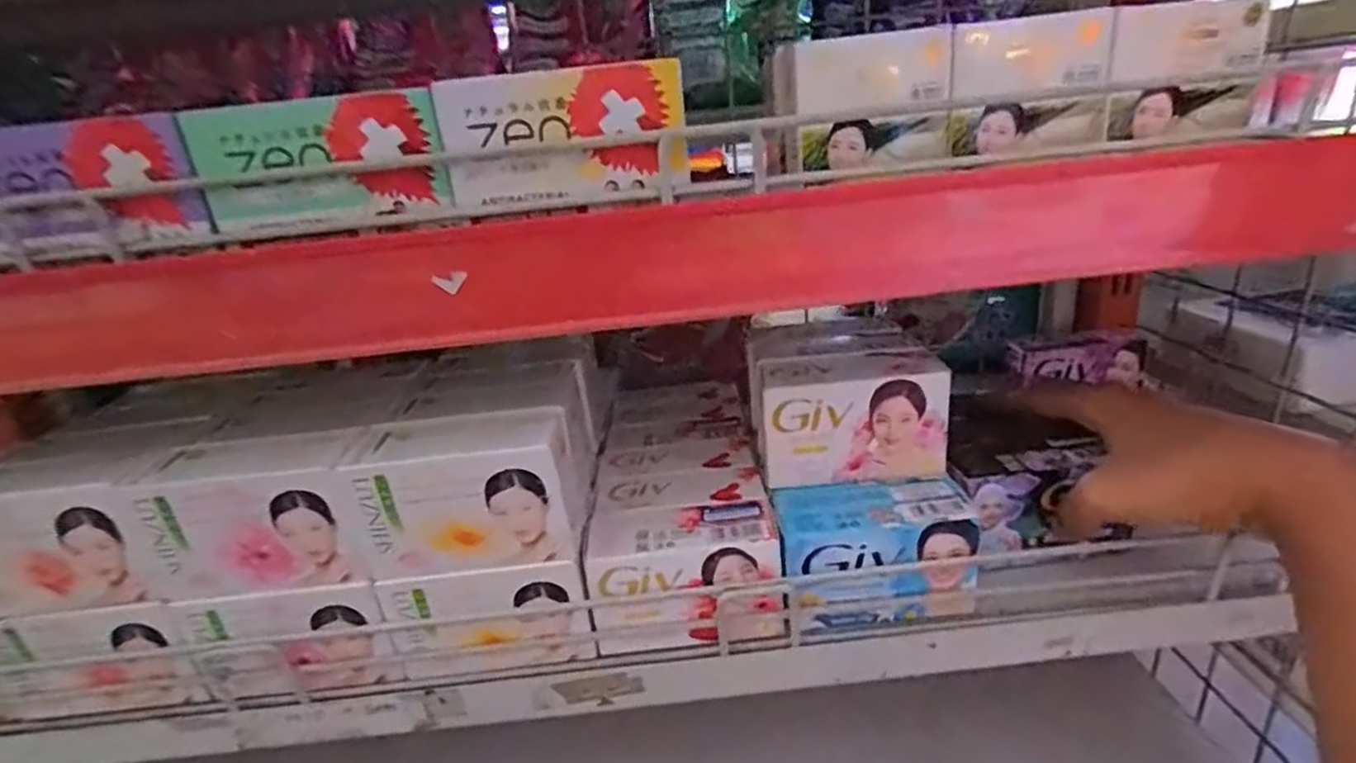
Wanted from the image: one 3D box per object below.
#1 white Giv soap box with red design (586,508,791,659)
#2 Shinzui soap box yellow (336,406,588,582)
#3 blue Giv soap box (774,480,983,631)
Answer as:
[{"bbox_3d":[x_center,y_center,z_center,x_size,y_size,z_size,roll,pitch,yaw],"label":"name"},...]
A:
[{"bbox_3d":[0.005,0.096,0.327,0.091,0.057,0.035,-5,22,3],"label":"white Giv soap box with red design"},{"bbox_3d":[-0.094,0.052,0.301,0.092,0.068,0.037,-6,22,1],"label":"Shinzui soap box yellow"},{"bbox_3d":[0.098,0.085,0.330,0.089,0.055,0.036,-6,22,1],"label":"blue Giv soap box"}]

